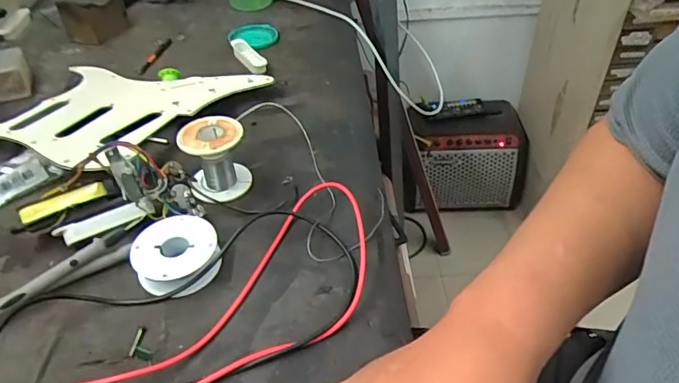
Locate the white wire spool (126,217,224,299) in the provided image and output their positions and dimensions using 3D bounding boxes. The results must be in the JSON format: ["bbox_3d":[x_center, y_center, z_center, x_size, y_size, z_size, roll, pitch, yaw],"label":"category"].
[{"bbox_3d":[-0.122,0.047,0.382,0.059,0.021,0.059,-2,42,1],"label":"white wire spool"}]

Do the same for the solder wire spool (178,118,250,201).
[{"bbox_3d":[-0.106,-0.028,0.440,0.051,0.056,0.051,-21,45,-19],"label":"solder wire spool"}]

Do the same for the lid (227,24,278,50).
[{"bbox_3d":[-0.115,-0.208,0.680,0.059,0.009,0.072,-28,48,-25],"label":"lid"}]

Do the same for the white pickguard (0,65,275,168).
[{"bbox_3d":[-0.226,-0.083,0.518,0.243,0.011,0.183,8,38,15],"label":"white pickguard"}]

